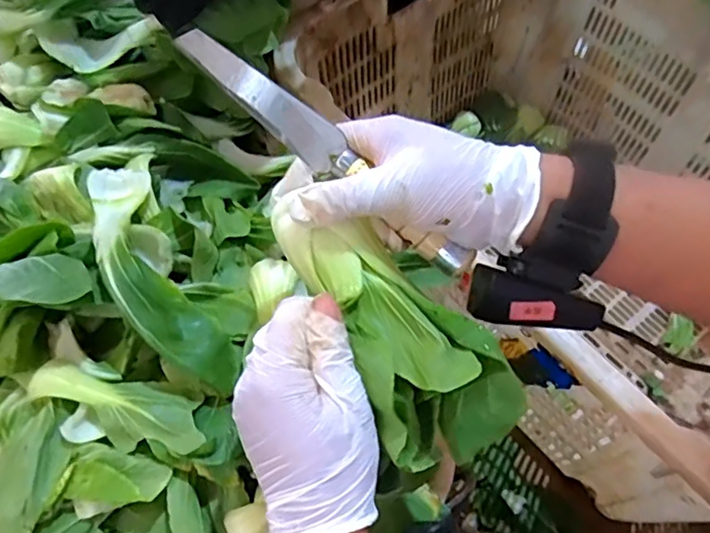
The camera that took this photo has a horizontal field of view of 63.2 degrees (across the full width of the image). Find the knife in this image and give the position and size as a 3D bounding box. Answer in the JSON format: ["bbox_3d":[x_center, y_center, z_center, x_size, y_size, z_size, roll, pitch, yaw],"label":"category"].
[{"bbox_3d":[-0.014,-0.063,0.323,0.196,0.021,0.019,41,70,-2],"label":"knife"}]

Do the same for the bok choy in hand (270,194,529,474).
[{"bbox_3d":[0.012,0.033,0.294,0.082,0.041,0.158,-38,82,-16],"label":"bok choy in hand"}]

